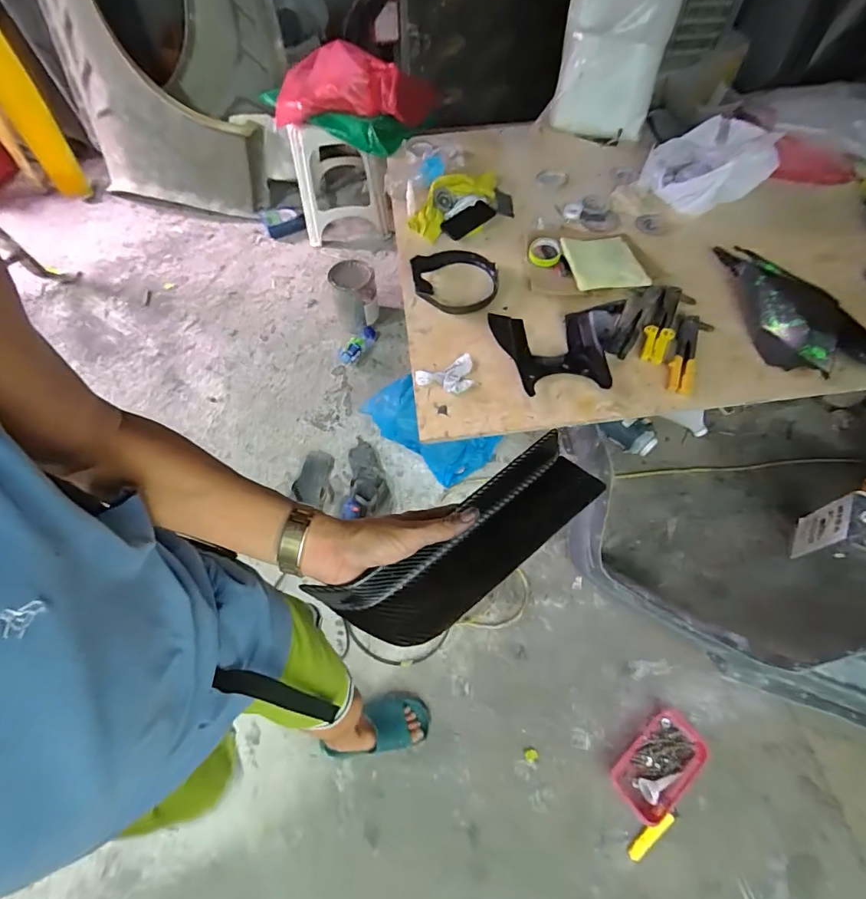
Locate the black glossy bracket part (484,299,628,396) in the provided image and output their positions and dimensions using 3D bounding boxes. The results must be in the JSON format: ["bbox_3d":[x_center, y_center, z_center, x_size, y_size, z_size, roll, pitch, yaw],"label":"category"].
[{"bbox_3d":[0.320,-0.252,1.116,0.313,0.101,0.240,-3,62,-1],"label":"black glossy bracket part"}]

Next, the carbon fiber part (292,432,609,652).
[{"bbox_3d":[0.039,0.085,0.421,0.275,0.040,0.085,-33,66,-18],"label":"carbon fiber part"}]

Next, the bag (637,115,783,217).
[{"bbox_3d":[0.821,-0.872,1.373,0.286,0.137,0.319,-37,68,-18],"label":"bag"}]

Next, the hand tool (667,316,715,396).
[{"bbox_3d":[0.633,-0.241,1.139,0.078,0.025,0.250,26,65,13],"label":"hand tool"}]

